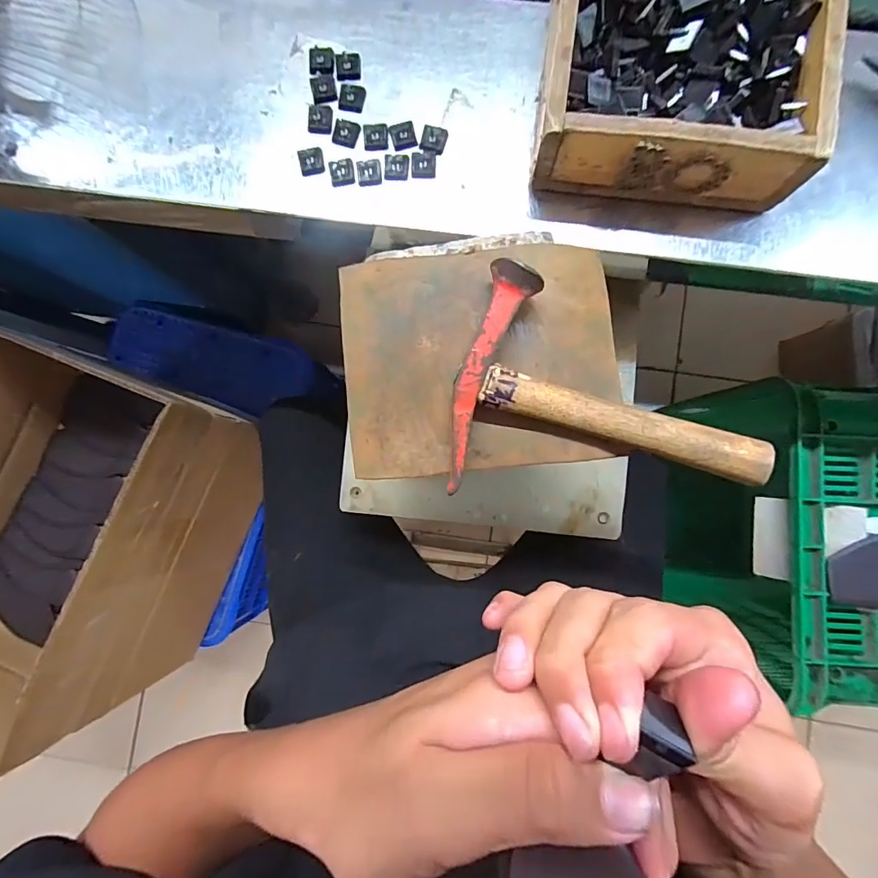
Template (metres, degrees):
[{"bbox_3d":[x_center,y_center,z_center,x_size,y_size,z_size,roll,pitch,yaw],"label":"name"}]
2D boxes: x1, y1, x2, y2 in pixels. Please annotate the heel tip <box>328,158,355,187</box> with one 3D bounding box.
[{"bbox_3d":[-0.076,-0.208,0.349,0.018,0.004,0.021,-9,86,1],"label":"heel tip"}]

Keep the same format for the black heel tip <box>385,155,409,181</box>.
[{"bbox_3d":[-0.033,-0.210,0.346,0.018,0.004,0.018,1,86,2],"label":"black heel tip"}]

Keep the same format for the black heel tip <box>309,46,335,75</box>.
[{"bbox_3d":[-0.092,-0.298,0.356,0.020,0.004,0.020,0,86,2],"label":"black heel tip"}]

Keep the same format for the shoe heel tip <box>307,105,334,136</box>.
[{"bbox_3d":[-0.094,-0.253,0.356,0.019,0.004,0.024,1,86,2],"label":"shoe heel tip"}]

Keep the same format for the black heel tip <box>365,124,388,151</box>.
[{"bbox_3d":[-0.049,-0.235,0.348,0.019,0.004,0.021,-3,86,2],"label":"black heel tip"}]

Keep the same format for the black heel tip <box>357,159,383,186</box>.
[{"bbox_3d":[-0.054,-0.206,0.349,0.018,0.004,0.019,-7,86,1],"label":"black heel tip"}]

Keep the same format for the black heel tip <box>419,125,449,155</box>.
[{"bbox_3d":[-0.004,-0.232,0.348,0.019,0.006,0.020,15,87,3],"label":"black heel tip"}]

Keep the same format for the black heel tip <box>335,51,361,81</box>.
[{"bbox_3d":[-0.071,-0.294,0.356,0.019,0.004,0.023,-5,86,1],"label":"black heel tip"}]

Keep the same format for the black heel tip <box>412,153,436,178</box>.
[{"bbox_3d":[-0.012,-0.211,0.348,0.018,0.004,0.017,3,86,2],"label":"black heel tip"}]

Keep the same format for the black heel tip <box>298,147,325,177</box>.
[{"bbox_3d":[-0.100,-0.217,0.352,0.019,0.004,0.019,-10,86,1],"label":"black heel tip"}]

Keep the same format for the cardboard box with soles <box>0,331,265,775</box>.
[{"bbox_3d":[-0.516,0.133,0.647,0.319,0.298,0.465,22,87,3],"label":"cardboard box with soles"}]

